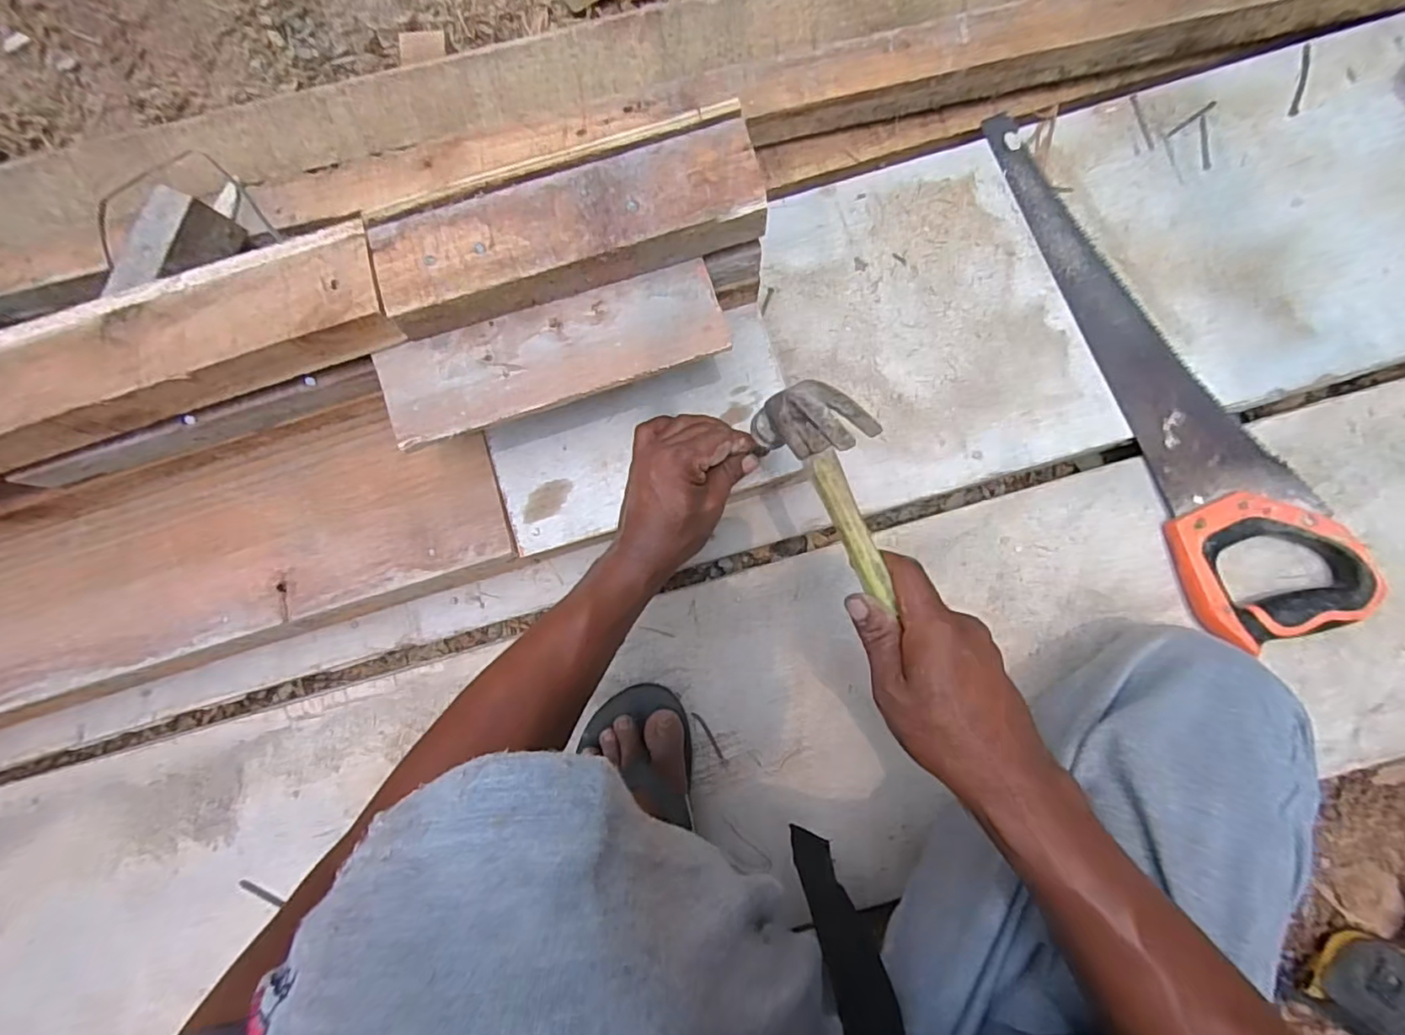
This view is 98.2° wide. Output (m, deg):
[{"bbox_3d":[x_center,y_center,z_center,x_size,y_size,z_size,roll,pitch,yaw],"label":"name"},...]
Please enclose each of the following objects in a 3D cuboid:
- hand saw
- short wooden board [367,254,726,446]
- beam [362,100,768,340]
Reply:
[{"bbox_3d":[0.411,-0.141,0.529,0.131,0.026,0.502,-21,85,1],"label":"hand saw"},{"bbox_3d":[-0.099,-0.110,0.407,0.226,0.009,0.067,-16,85,1],"label":"short wooden board"},{"bbox_3d":[-0.084,-0.186,0.393,0.244,0.035,0.073,-17,86,-2],"label":"beam"}]

